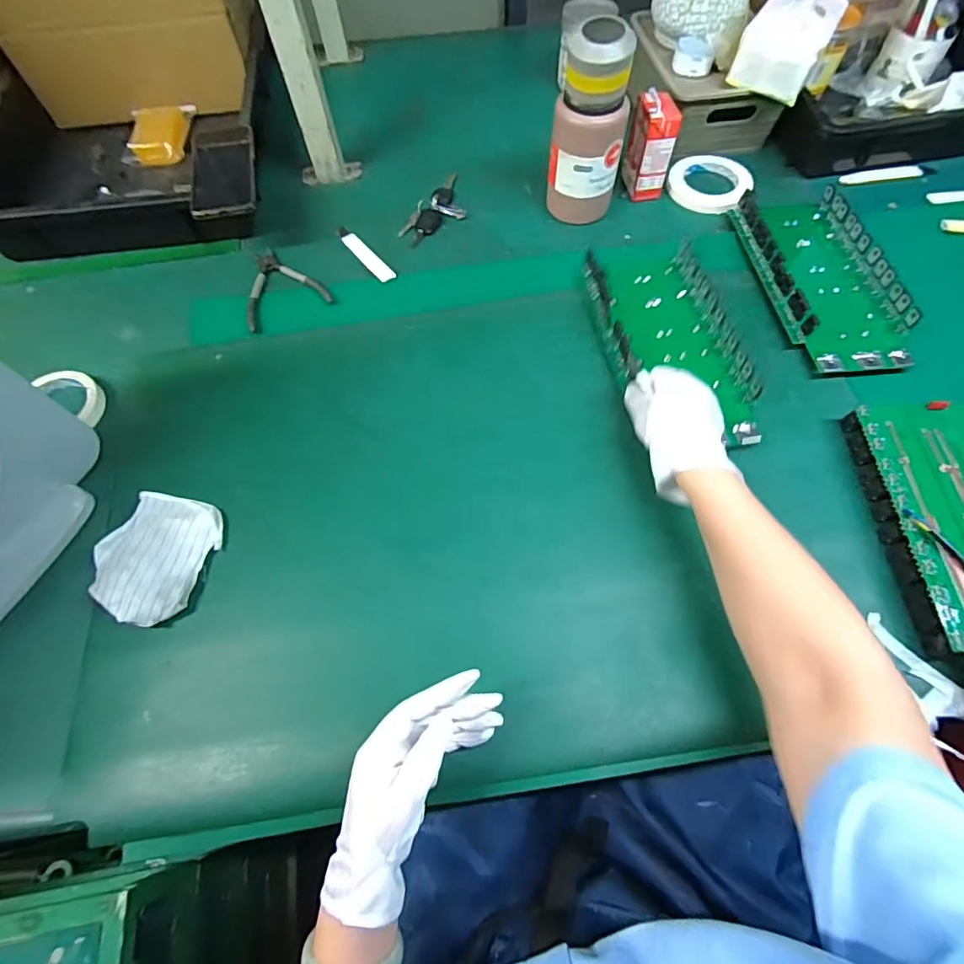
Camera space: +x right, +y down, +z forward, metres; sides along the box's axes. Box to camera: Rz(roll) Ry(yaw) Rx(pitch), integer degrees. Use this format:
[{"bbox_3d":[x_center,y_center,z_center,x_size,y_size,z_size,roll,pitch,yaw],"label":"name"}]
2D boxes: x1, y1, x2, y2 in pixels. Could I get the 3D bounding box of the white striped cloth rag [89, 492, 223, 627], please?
[{"bbox_3d":[-0.310,0.069,0.474,0.091,0.031,0.120,13,65,8],"label":"white striped cloth rag"}]

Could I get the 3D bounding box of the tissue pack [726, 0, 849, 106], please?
[{"bbox_3d":[0.396,-0.578,0.641,0.094,0.089,0.120,28,68,15],"label":"tissue pack"}]

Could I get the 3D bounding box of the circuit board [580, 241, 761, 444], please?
[{"bbox_3d":[0.212,-0.165,0.572,0.139,0.031,0.285,-9,66,-2],"label":"circuit board"}]

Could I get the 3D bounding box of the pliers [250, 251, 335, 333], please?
[{"bbox_3d":[-0.272,-0.262,0.656,0.107,0.015,0.141,-30,66,-12],"label":"pliers"}]

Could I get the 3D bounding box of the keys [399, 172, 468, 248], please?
[{"bbox_3d":[-0.062,-0.388,0.716,0.068,0.012,0.145,35,70,17],"label":"keys"}]

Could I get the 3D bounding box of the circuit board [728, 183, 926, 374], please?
[{"bbox_3d":[0.423,-0.260,0.610,0.144,0.026,0.284,-8,64,-2],"label":"circuit board"}]

